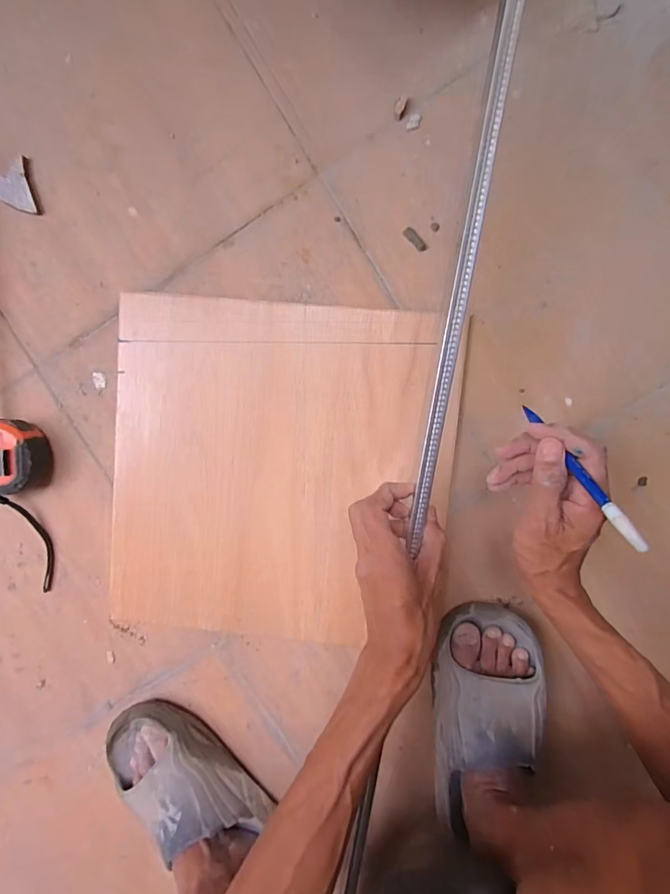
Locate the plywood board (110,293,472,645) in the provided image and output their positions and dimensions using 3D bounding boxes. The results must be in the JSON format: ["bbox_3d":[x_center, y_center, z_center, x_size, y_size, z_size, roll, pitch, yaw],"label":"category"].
[{"bbox_3d":[-0.064,0.034,0.510,0.389,0.010,0.387,5,96,3],"label":"plywood board"}]

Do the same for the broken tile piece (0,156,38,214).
[{"bbox_3d":[-0.369,-0.294,0.499,0.047,0.012,0.060,-10,95,4],"label":"broken tile piece"}]

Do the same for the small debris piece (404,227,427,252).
[{"bbox_3d":[0.089,-0.230,0.482,0.011,0.004,0.032,-43,92,6],"label":"small debris piece"}]

